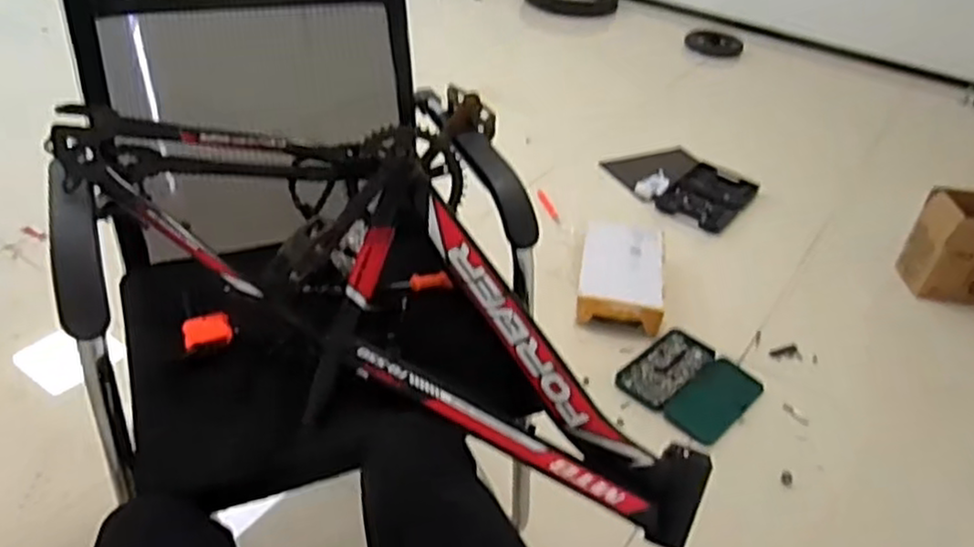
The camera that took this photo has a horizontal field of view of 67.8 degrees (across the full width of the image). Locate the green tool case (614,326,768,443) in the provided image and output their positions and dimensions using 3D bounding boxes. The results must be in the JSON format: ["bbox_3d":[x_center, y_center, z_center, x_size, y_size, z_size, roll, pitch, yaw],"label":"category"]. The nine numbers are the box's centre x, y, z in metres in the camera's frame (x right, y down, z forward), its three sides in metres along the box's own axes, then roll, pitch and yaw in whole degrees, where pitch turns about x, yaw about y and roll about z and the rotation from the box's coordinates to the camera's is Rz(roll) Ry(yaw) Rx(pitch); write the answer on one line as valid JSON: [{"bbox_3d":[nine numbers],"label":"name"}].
[{"bbox_3d":[0.437,0.237,1.578,0.250,0.030,0.263,33,44,31],"label":"green tool case"}]

